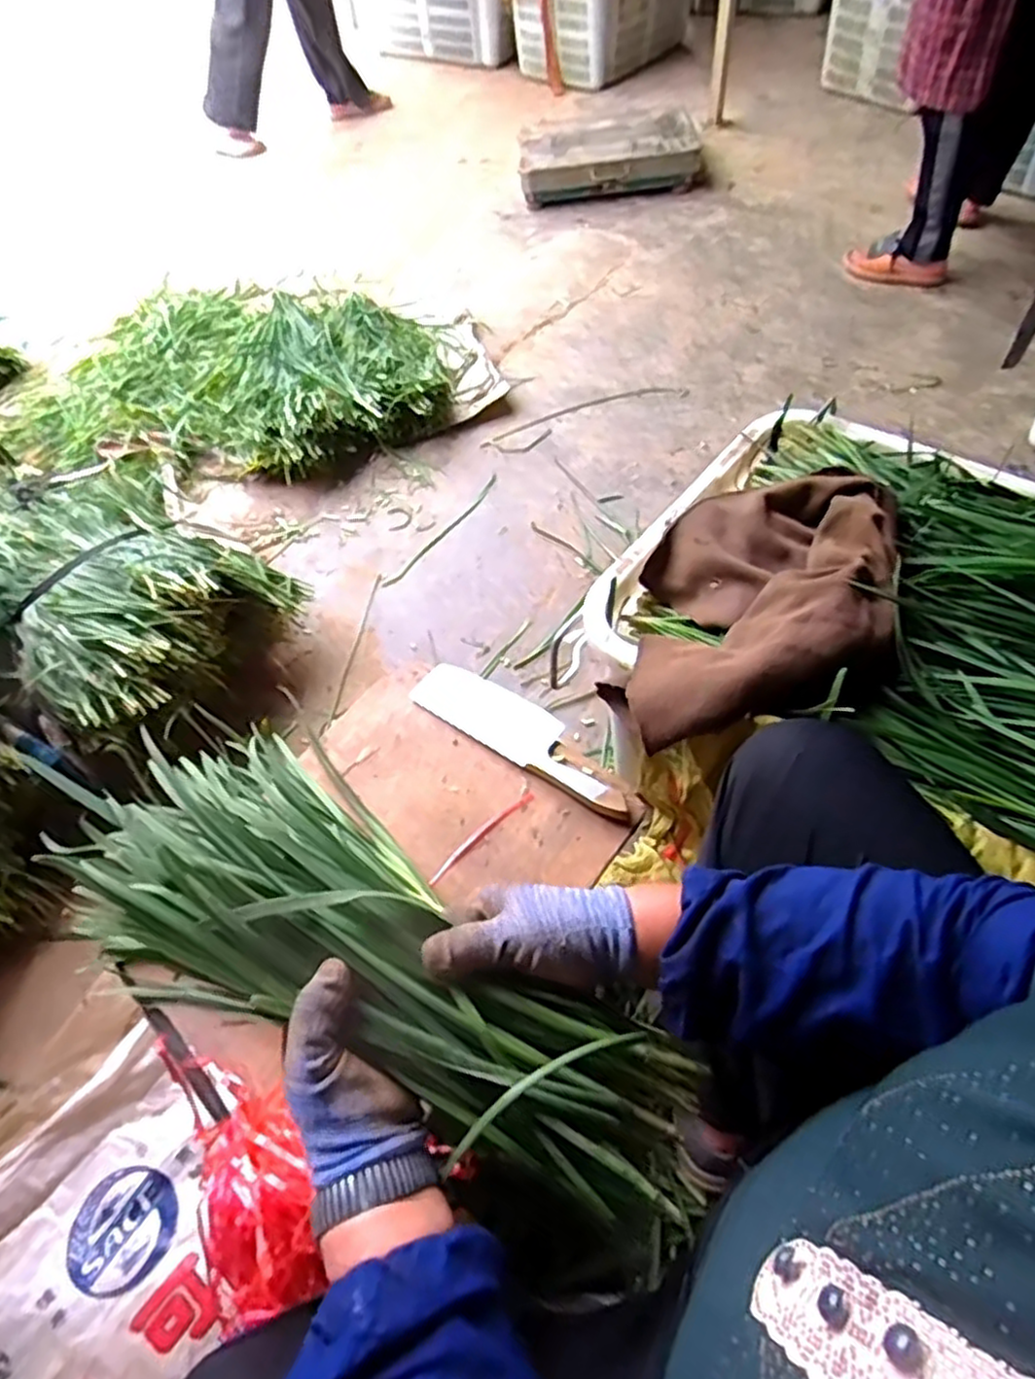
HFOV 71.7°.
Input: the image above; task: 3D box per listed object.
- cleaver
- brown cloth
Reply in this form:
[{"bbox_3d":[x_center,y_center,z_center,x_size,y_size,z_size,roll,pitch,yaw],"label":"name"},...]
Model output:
[{"bbox_3d":[0.008,0.044,0.775,0.278,0.026,0.073,30,64,23],"label":"cleaver"},{"bbox_3d":[0.246,-0.081,0.727,0.250,0.084,0.369,13,58,14],"label":"brown cloth"}]

